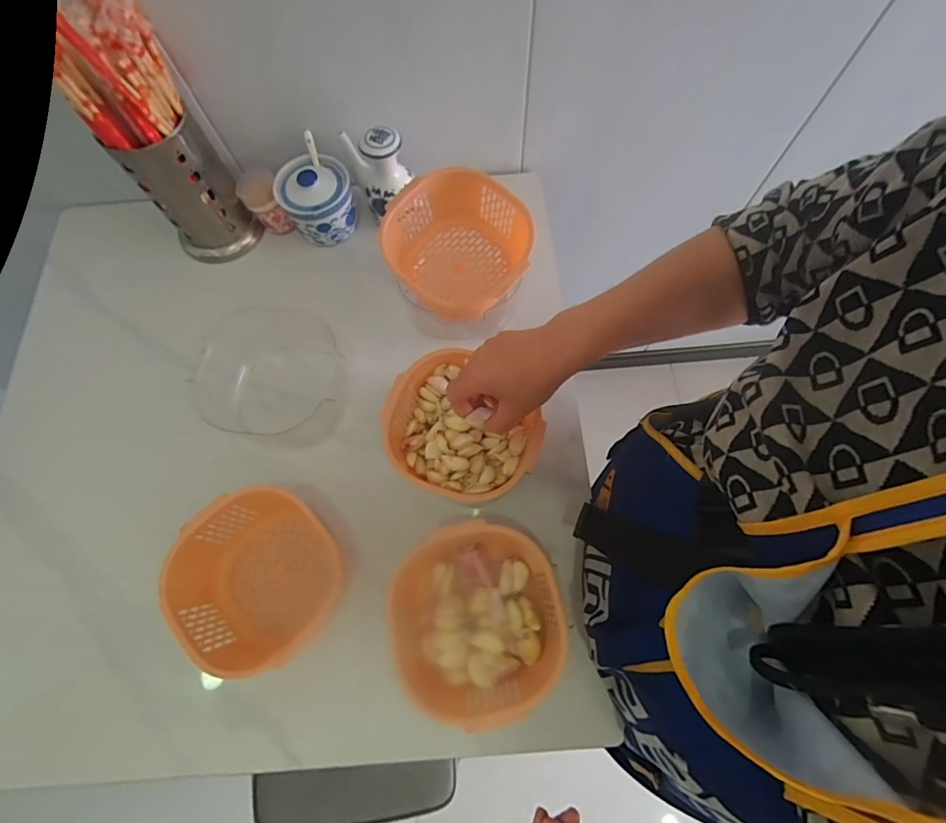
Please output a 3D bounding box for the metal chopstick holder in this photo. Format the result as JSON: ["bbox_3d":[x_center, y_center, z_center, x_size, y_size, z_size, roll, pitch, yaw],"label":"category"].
[{"bbox_3d":[-0.351,-0.284,0.563,0.108,0.172,0.091,-30,74,-13],"label":"metal chopstick holder"}]

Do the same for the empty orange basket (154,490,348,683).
[{"bbox_3d":[-0.213,0.166,0.449,0.148,0.076,0.144,1,69,-2],"label":"empty orange basket"}]

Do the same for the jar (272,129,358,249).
[{"bbox_3d":[-0.209,-0.288,0.595,0.094,0.073,0.106,-21,72,-10],"label":"jar"}]

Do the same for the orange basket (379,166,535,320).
[{"bbox_3d":[-0.017,-0.193,0.521,0.134,0.101,0.127,1,69,-2],"label":"orange basket"}]

